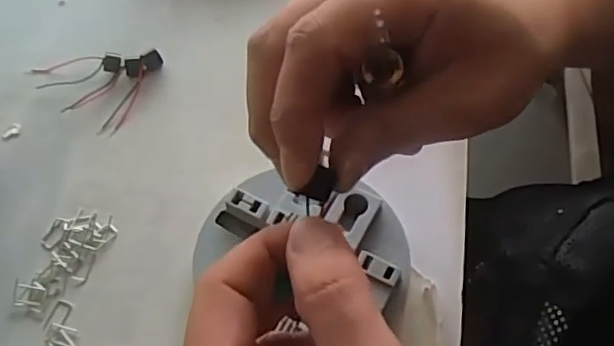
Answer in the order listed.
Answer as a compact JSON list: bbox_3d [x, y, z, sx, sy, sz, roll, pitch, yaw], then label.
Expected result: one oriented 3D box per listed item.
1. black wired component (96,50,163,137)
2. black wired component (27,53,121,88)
[{"bbox_3d":[-0.103,-0.047,0.361,0.012,0.010,0.059,22,65,14],"label":"black wired component"},{"bbox_3d":[-0.140,-0.064,0.367,0.058,0.008,0.020,-6,61,0],"label":"black wired component"}]

